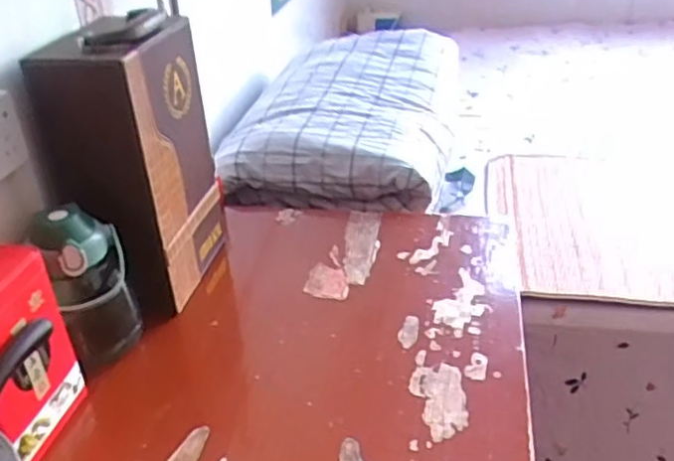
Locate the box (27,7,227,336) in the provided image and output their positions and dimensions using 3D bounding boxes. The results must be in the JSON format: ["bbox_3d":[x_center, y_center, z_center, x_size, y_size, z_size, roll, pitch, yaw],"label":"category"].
[{"bbox_3d":[-0.249,-0.083,0.890,0.133,0.367,0.226,5,32,18],"label":"box"}]

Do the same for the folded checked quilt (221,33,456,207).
[{"bbox_3d":[0.030,-0.259,1.372,0.407,0.128,0.591,6,31,15],"label":"folded checked quilt"}]

